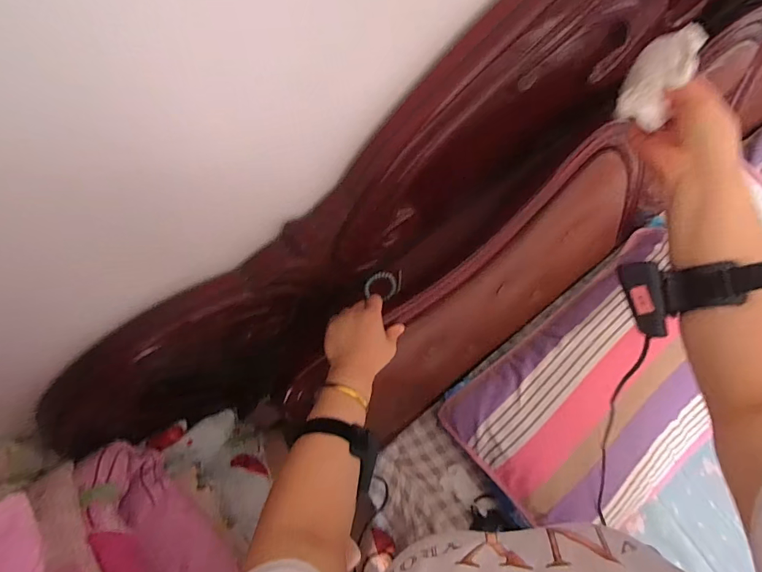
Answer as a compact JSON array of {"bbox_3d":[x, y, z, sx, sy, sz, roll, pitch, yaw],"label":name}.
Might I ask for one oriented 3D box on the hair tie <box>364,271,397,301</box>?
[{"bbox_3d":[0.000,-0.001,0.667,0.053,0.014,0.047,7,99,-17],"label":"hair tie"}]

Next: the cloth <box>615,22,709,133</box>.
[{"bbox_3d":[0.269,-0.202,0.391,0.050,0.047,0.087,35,77,11],"label":"cloth"}]

